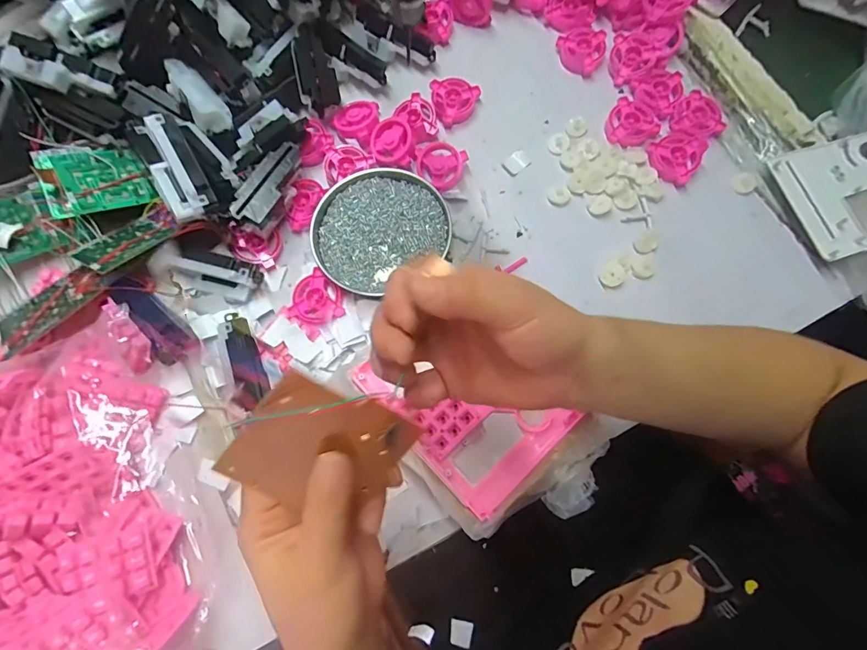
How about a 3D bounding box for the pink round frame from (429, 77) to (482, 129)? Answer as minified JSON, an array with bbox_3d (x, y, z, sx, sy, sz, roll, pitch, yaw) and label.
[{"bbox_3d":[0.025,-0.248,0.478,0.051,0.011,0.054,-8,76,-1],"label":"pink round frame"}]

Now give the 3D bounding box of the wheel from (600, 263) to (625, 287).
[{"bbox_3d":[0.180,-0.049,0.431,0.025,0.004,0.021,-41,79,-8],"label":"wheel"}]

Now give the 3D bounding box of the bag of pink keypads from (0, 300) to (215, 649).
[{"bbox_3d":[-0.295,0.140,0.343,0.173,0.071,0.271,-23,77,-4],"label":"bag of pink keypads"}]

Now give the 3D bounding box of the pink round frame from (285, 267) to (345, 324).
[{"bbox_3d":[-0.115,-0.022,0.422,0.052,0.007,0.052,0,77,1],"label":"pink round frame"}]

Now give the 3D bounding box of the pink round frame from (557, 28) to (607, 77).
[{"bbox_3d":[0.168,-0.315,0.488,0.053,0.019,0.052,0,77,1],"label":"pink round frame"}]

